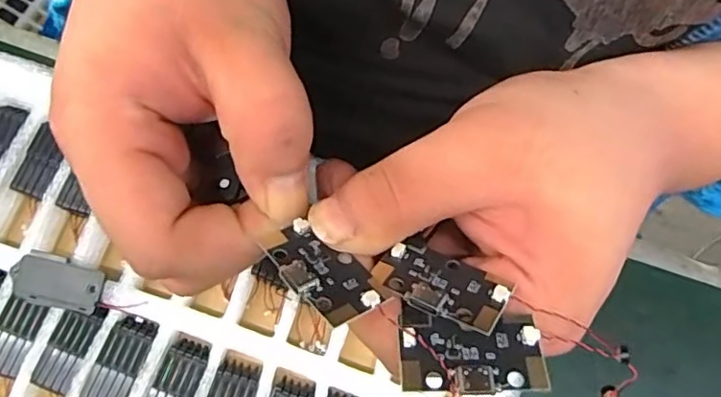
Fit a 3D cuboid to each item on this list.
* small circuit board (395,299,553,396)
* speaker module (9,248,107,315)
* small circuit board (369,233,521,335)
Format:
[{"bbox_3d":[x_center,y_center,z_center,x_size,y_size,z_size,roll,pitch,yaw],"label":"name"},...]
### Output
[{"bbox_3d":[0.028,0.038,0.141,0.035,0.004,0.021,3,53,2],"label":"small circuit board"},{"bbox_3d":[-0.135,0.037,0.254,0.040,0.011,0.021,14,77,2],"label":"speaker module"},{"bbox_3d":[0.021,0.023,0.153,0.035,0.004,0.022,23,43,25],"label":"small circuit board"}]

